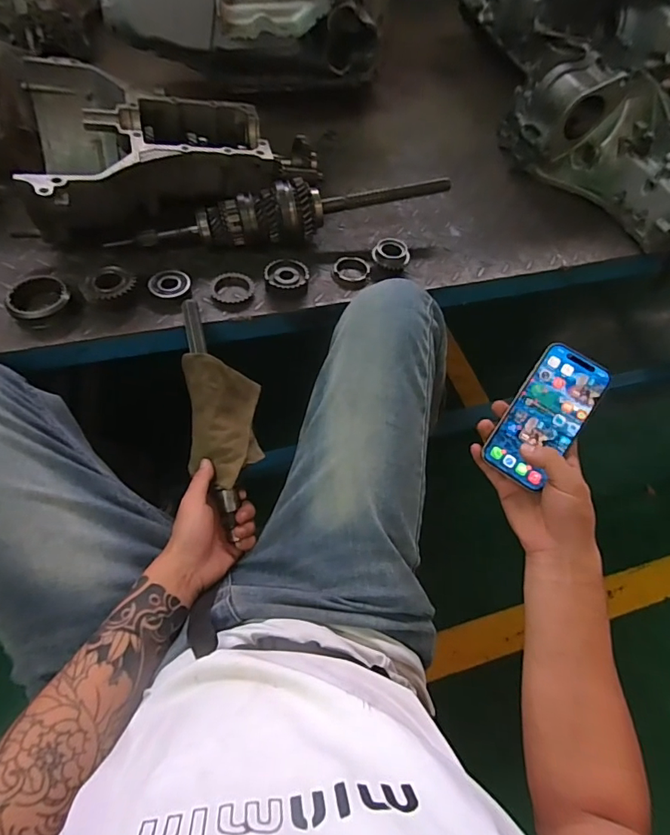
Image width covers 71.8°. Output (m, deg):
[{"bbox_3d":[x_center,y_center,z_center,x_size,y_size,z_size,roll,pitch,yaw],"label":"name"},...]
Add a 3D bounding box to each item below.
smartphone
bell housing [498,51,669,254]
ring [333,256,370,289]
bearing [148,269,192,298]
[{"bbox_3d":[0.215,-0.004,0.467,0.069,0.005,0.144,31,85,10],"label":"smartphone"},{"bbox_3d":[0.442,-0.446,0.747,0.179,0.146,0.411,-29,63,-20],"label":"bell housing"},{"bbox_3d":[0.023,-0.201,0.634,0.050,0.010,0.051,1,57,-2],"label":"ring"},{"bbox_3d":[-0.210,-0.168,0.589,0.049,0.017,0.049,1,57,-2],"label":"bearing"}]

